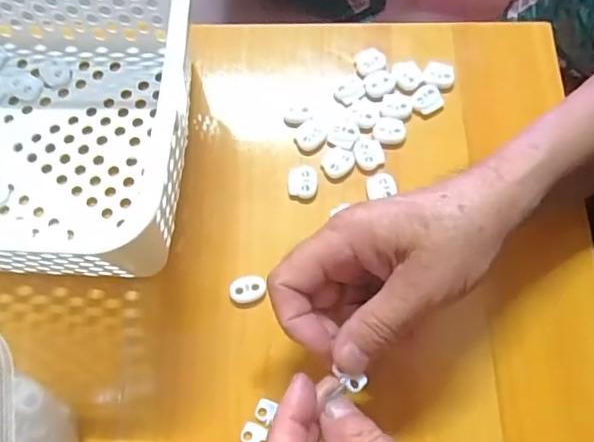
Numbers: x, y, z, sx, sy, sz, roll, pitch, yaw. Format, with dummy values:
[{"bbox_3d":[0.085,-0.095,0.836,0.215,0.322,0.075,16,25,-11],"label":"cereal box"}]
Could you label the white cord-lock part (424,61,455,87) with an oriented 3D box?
[{"bbox_3d":[0.102,-0.105,0.407,0.022,0.007,0.016,4,71,0],"label":"white cord-lock part"}]

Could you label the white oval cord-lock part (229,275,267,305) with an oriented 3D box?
[{"bbox_3d":[-0.031,0.043,0.356,0.023,0.005,0.017,-18,73,-8],"label":"white oval cord-lock part"}]

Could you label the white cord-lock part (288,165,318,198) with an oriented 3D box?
[{"bbox_3d":[0.004,-0.026,0.381,0.019,0.006,0.022,6,71,0],"label":"white cord-lock part"}]

